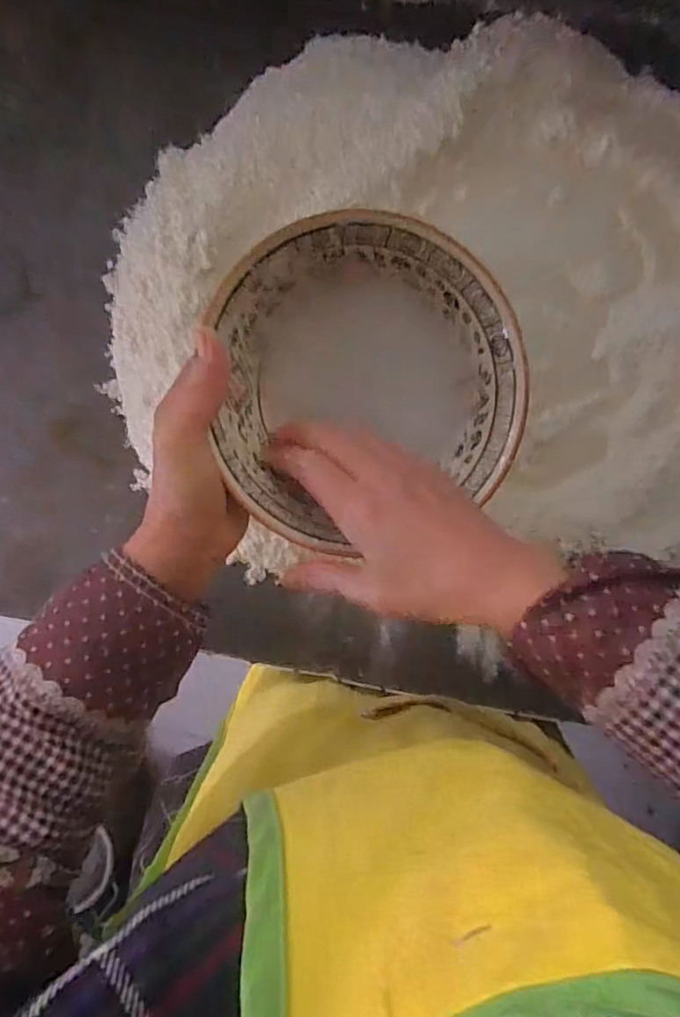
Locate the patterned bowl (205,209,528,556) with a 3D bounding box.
[{"bbox_3d":[0.014,-0.082,0.367,0.192,0.075,0.192,-1,98,-7],"label":"patterned bowl"}]

